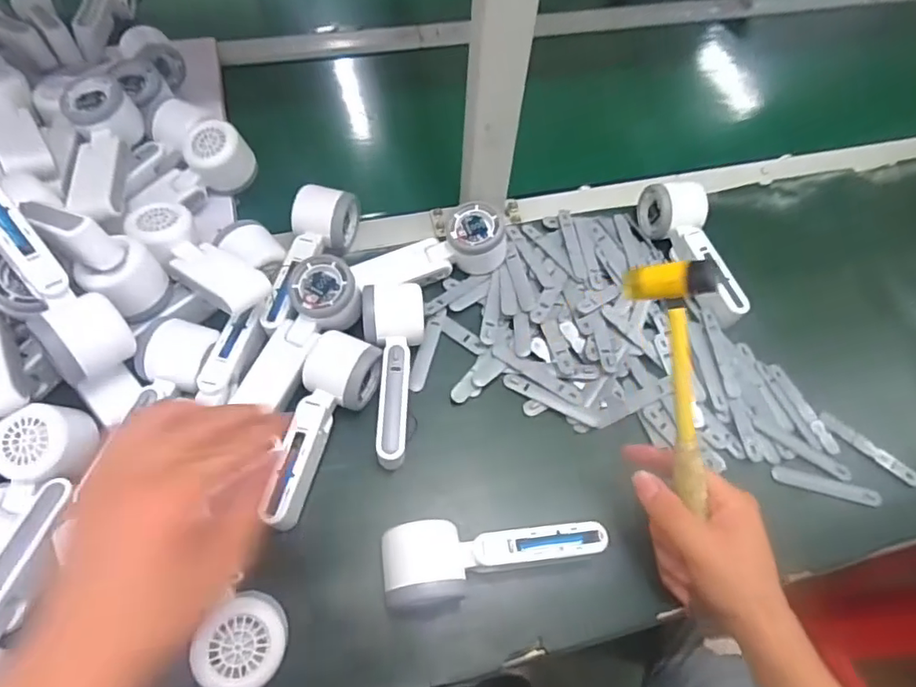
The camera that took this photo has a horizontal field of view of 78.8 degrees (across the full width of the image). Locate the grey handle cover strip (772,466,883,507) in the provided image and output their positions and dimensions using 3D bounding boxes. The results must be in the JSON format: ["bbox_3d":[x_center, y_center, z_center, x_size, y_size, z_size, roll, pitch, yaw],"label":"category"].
[{"bbox_3d":[0.325,0.126,0.492,0.094,0.005,0.015,14,77,2],"label":"grey handle cover strip"}]

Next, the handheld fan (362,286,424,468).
[{"bbox_3d":[-0.052,0.025,0.491,0.055,0.046,0.160,-4,61,-7],"label":"handheld fan"}]

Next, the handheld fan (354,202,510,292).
[{"bbox_3d":[-0.026,-0.094,0.559,0.161,0.051,0.056,-18,63,-14],"label":"handheld fan"}]

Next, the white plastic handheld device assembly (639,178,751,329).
[{"bbox_3d":[0.250,-0.100,0.578,0.052,0.053,0.170,-14,62,-12],"label":"white plastic handheld device assembly"}]

